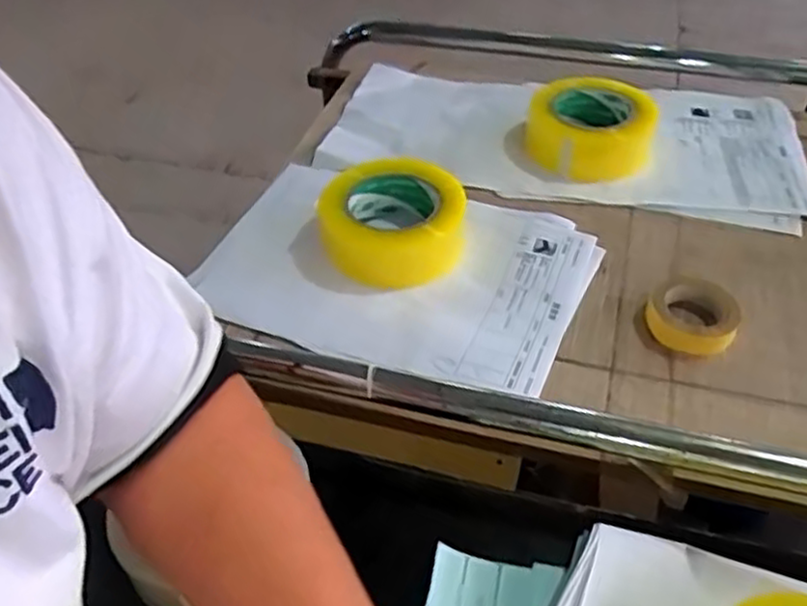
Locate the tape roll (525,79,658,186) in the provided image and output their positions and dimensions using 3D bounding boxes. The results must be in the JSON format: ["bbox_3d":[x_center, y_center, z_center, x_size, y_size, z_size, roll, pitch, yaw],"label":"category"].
[{"bbox_3d":[0.198,-0.187,0.774,0.131,0.057,0.138,-1,45,1],"label":"tape roll"}]

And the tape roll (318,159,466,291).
[{"bbox_3d":[-0.011,-0.072,0.639,0.126,0.064,0.118,-1,45,1],"label":"tape roll"}]

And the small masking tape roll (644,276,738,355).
[{"bbox_3d":[0.234,0.010,0.585,0.068,0.023,0.069,-1,45,1],"label":"small masking tape roll"}]

